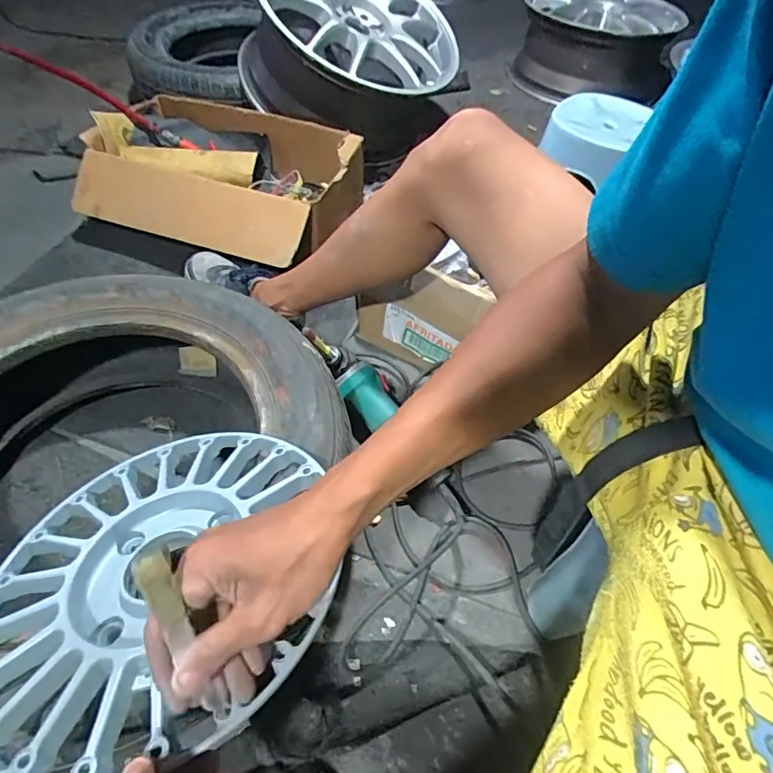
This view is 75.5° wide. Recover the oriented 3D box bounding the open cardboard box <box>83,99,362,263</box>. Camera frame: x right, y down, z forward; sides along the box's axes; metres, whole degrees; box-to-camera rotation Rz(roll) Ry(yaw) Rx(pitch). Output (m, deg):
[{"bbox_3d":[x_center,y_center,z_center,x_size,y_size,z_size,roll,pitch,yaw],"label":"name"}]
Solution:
[{"bbox_3d":[-0.335,-0.415,1.015,0.502,0.141,0.380,21,54,10],"label":"open cardboard box"}]

